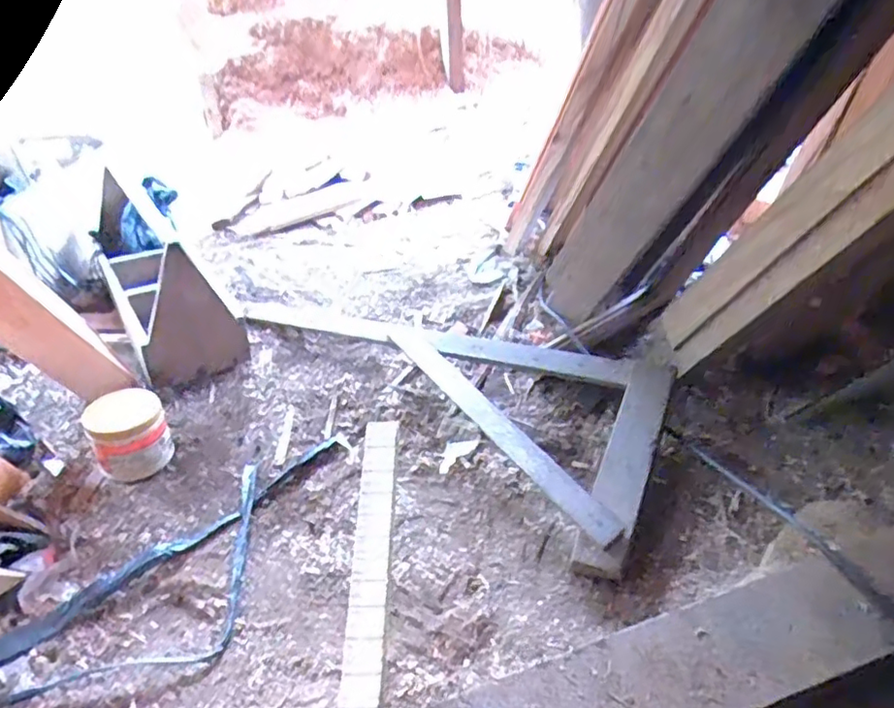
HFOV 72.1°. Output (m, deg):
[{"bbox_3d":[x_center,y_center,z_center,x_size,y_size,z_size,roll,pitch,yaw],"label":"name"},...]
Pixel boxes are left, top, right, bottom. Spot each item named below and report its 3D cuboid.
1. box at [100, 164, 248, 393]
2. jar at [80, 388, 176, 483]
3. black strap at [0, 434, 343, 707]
[{"bbox_3d":[-0.538,-0.154,1.136,0.162,0.213,0.475,-24,41,-24],"label":"box"},{"bbox_3d":[-0.446,0.110,0.868,0.100,0.095,0.091,-25,41,-26],"label":"jar"},{"bbox_3d":[-0.347,0.287,0.709,0.198,0.021,0.607,29,43,33],"label":"black strap"}]

